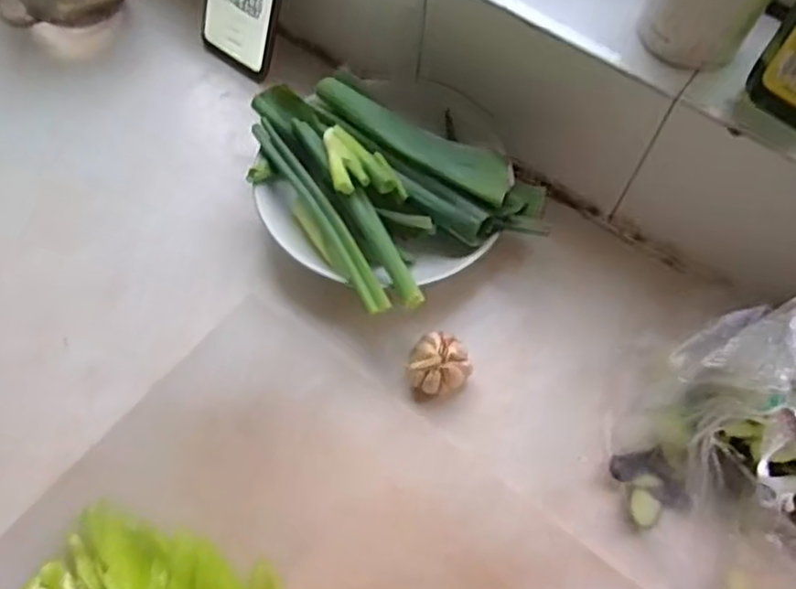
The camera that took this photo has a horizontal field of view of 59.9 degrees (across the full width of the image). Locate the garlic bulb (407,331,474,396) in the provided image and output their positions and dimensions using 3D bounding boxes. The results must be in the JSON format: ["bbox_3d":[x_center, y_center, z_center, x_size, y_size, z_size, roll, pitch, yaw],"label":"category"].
[{"bbox_3d":[0.030,0.049,0.487,0.040,0.032,0.042,1,63,-2],"label":"garlic bulb"}]

